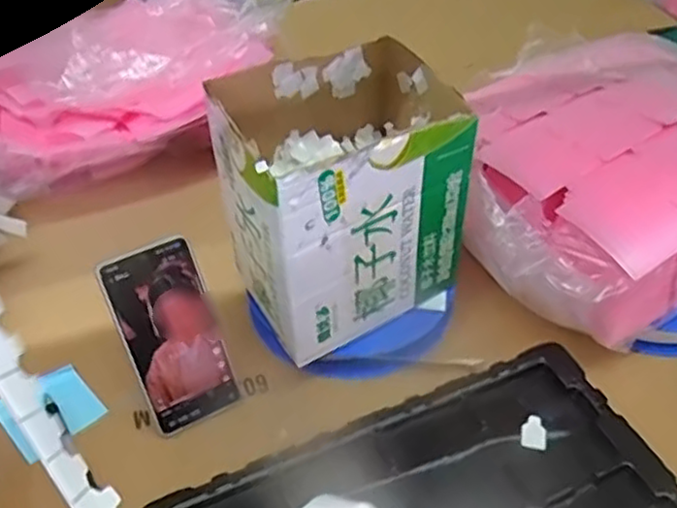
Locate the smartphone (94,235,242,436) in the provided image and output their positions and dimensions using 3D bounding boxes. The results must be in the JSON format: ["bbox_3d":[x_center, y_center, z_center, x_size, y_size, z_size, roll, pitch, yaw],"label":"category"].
[{"bbox_3d":[-0.140,0.069,0.586,0.079,0.156,0.008,-22,18,-18],"label":"smartphone"}]

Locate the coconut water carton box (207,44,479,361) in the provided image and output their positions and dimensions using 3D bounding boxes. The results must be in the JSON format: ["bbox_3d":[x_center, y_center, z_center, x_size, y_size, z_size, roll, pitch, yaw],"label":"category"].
[{"bbox_3d":[0.001,-0.054,0.608,0.186,0.191,0.145,-25,49,-23],"label":"coconut water carton box"}]

